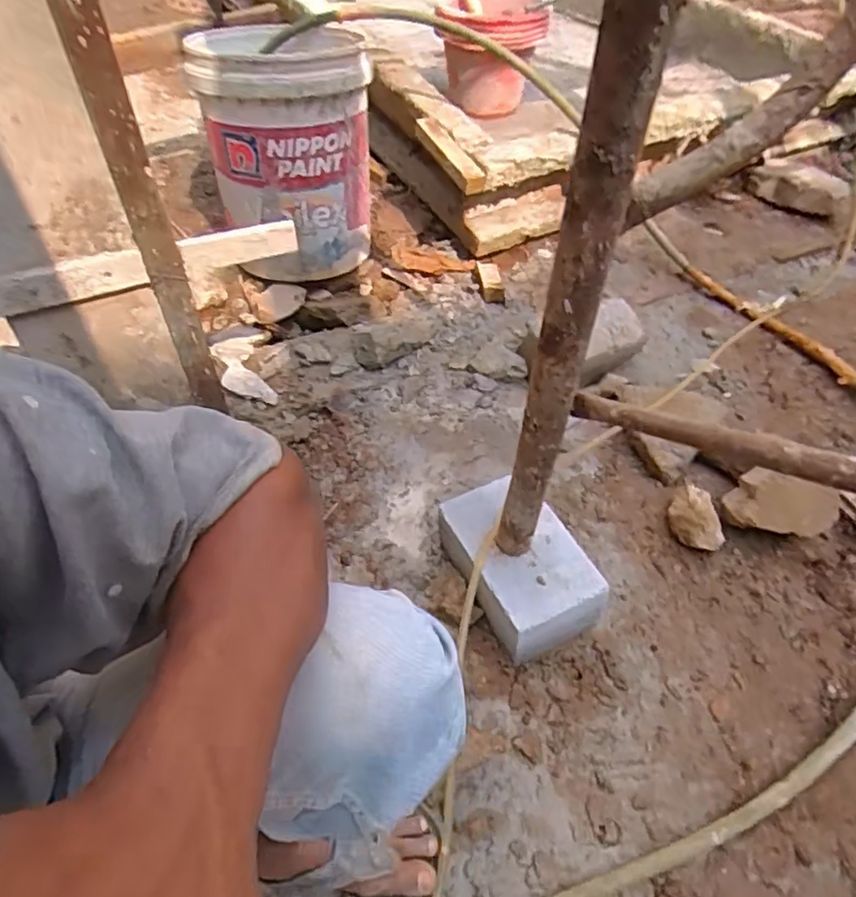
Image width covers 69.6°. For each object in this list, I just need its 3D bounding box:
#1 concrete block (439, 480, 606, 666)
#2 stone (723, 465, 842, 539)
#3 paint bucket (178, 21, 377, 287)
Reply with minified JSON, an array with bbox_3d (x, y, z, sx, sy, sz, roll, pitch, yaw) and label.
[{"bbox_3d":[0.113,0.155,0.803,0.137,0.115,0.210,-25,51,-14],"label":"concrete block"},{"bbox_3d":[0.469,0.072,0.821,0.130,0.079,0.026,7,4,20],"label":"stone"},{"bbox_3d":[-0.251,-0.542,1.143,0.278,0.380,0.278,1,49,-1],"label":"paint bucket"}]

